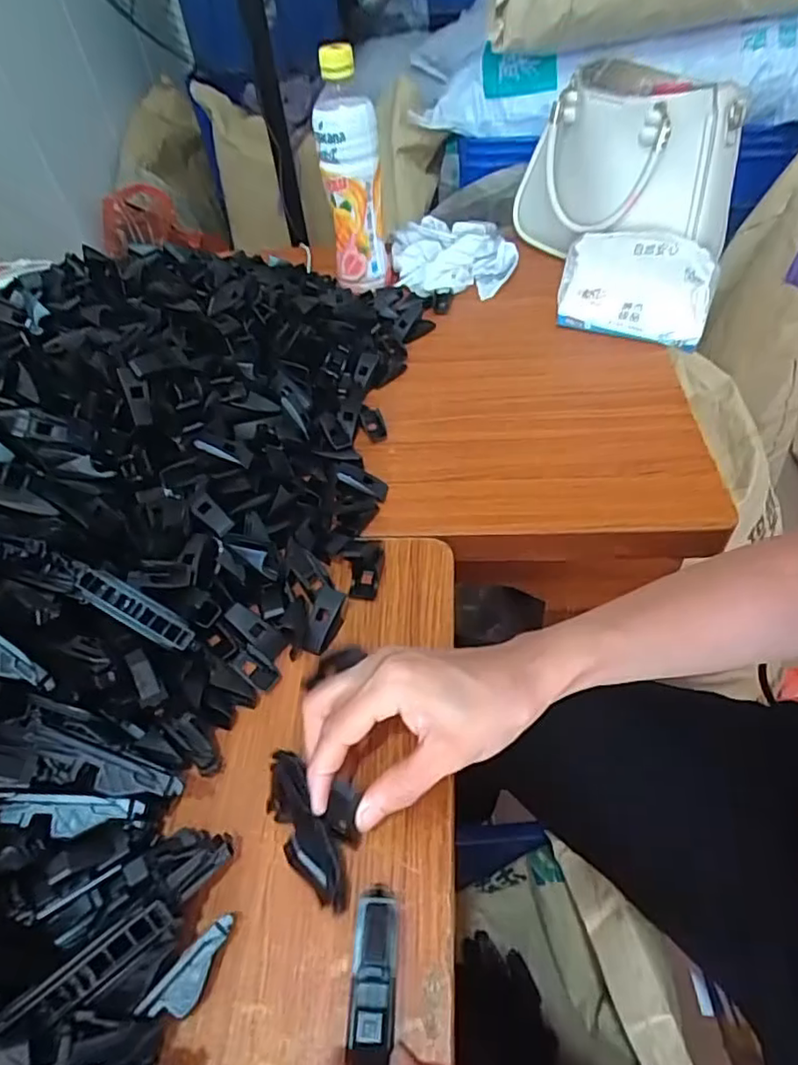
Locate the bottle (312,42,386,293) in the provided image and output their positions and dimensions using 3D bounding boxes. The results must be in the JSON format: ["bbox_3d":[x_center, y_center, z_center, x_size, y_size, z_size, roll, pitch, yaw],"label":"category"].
[{"bbox_3d":[-0.048,-0.361,0.623,0.059,0.209,0.057,-6,48,1],"label":"bottle"}]

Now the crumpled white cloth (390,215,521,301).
[{"bbox_3d":[0.062,-0.325,0.705,0.138,0.046,0.130,-5,48,2],"label":"crumpled white cloth"}]

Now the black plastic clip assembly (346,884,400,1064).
[{"bbox_3d":[-0.011,0.195,0.259,0.020,0.016,0.079,-3,47,4],"label":"black plastic clip assembly"}]

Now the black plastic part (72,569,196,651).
[{"bbox_3d":[-0.157,0.047,0.362,0.073,0.010,0.019,32,55,-1],"label":"black plastic part"}]

